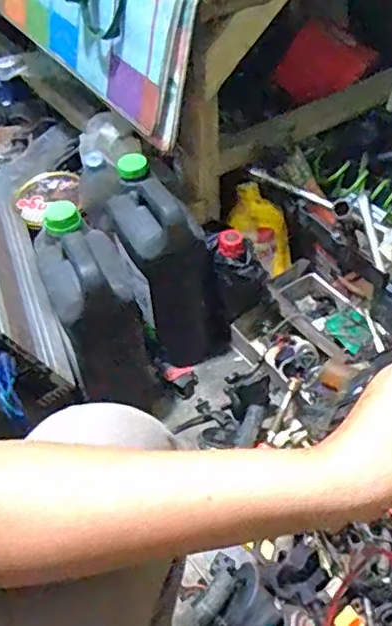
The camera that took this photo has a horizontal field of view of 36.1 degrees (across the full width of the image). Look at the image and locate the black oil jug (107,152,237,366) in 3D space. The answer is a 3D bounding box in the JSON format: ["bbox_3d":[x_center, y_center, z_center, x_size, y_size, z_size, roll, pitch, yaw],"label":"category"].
[{"bbox_3d":[-0.045,-0.062,0.975,0.110,0.365,0.160,-38,35,-27],"label":"black oil jug"}]

